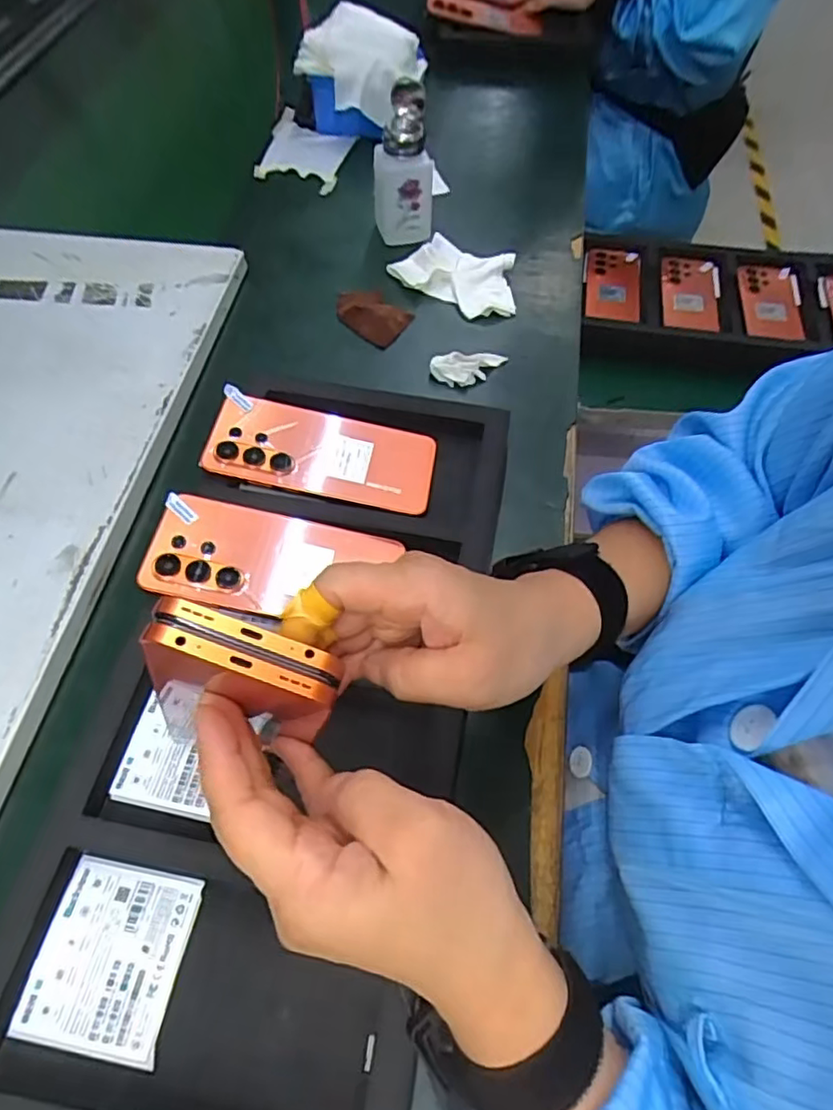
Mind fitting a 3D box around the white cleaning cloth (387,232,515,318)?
[{"bbox_3d":[0.042,-0.281,0.623,0.121,0.029,0.076,18,61,11],"label":"white cleaning cloth"}]

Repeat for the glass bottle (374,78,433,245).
[{"bbox_3d":[-0.014,-0.377,0.603,0.060,0.128,0.051,-1,61,-1],"label":"glass bottle"}]

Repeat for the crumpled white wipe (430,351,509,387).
[{"bbox_3d":[0.048,-0.170,0.559,0.070,0.013,0.031,-14,62,-8],"label":"crumpled white wipe"}]

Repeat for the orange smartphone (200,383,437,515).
[{"bbox_3d":[-0.071,-0.079,0.475,0.167,0.008,0.077,12,63,-5],"label":"orange smartphone"}]

